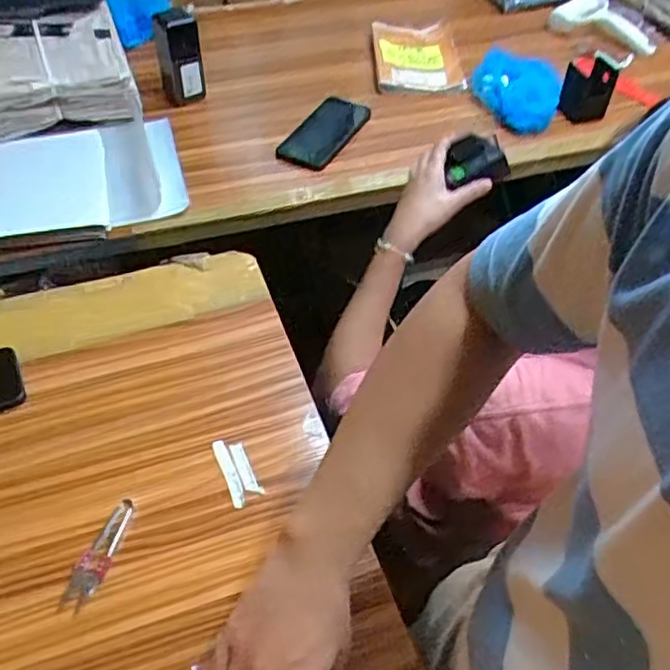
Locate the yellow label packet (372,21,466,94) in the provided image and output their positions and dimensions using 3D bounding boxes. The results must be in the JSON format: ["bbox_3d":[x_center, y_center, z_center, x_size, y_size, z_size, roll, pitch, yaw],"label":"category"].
[{"bbox_3d":[0.140,-0.480,1.166,0.142,0.023,0.194,-2,49,-3],"label":"yellow label packet"}]

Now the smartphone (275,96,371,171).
[{"bbox_3d":[-0.015,-0.312,1.040,0.086,0.010,0.175,24,52,18],"label":"smartphone"}]

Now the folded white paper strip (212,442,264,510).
[{"bbox_3d":[-0.095,0.131,0.663,0.028,0.004,0.072,-18,52,-16],"label":"folded white paper strip"}]

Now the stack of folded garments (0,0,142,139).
[{"bbox_3d":[-0.448,-0.397,1.035,0.257,0.100,0.194,-15,51,-14],"label":"stack of folded garments"}]

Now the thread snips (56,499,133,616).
[{"bbox_3d":[-0.210,0.194,0.602,0.030,0.006,0.102,10,49,7],"label":"thread snips"}]

